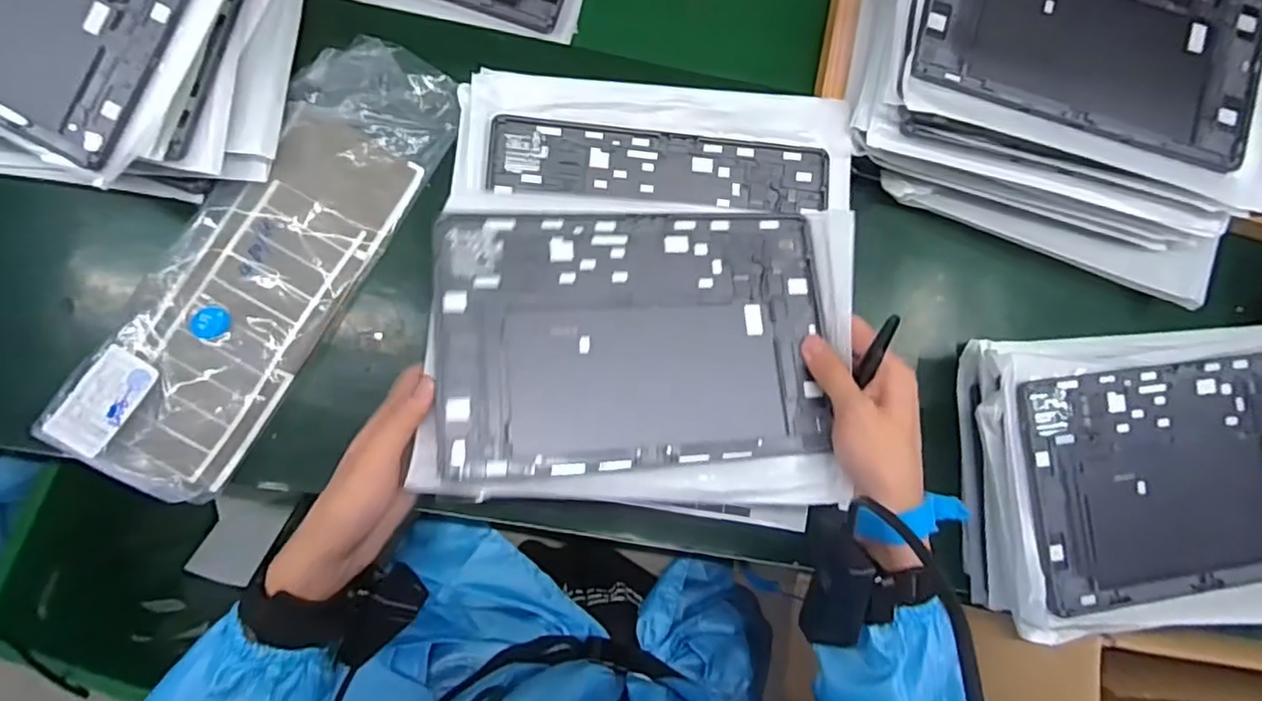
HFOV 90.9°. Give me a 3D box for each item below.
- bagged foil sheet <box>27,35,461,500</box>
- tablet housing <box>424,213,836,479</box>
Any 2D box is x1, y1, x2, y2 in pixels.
[{"bbox_3d":[-0.268,-0.073,0.464,0.119,0.032,0.363,30,80,-1],"label":"bagged foil sheet"},{"bbox_3d":[0.006,-0.009,0.402,0.248,0.006,0.168,-2,78,-13],"label":"tablet housing"}]

